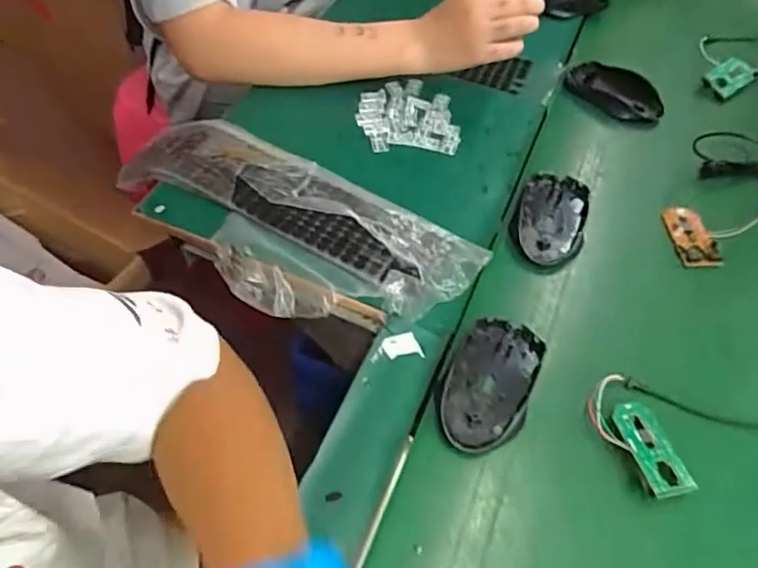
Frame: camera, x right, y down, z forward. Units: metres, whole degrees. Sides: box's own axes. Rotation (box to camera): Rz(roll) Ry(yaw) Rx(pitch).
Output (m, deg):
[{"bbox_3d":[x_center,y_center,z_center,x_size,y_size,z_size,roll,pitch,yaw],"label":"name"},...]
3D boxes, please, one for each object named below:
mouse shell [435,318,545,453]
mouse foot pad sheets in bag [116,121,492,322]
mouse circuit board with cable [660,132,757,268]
[{"bbox_3d":[0.082,0.073,0.444,0.063,0.016,0.112,22,55,12],"label":"mouse shell"},{"bbox_3d":[-0.099,-0.063,0.513,0.359,0.021,0.138,27,56,14],"label":"mouse foot pad sheets in bag"},{"bbox_3d":[0.347,-0.098,0.593,0.216,0.026,0.116,-27,60,-22],"label":"mouse circuit board with cable"}]

